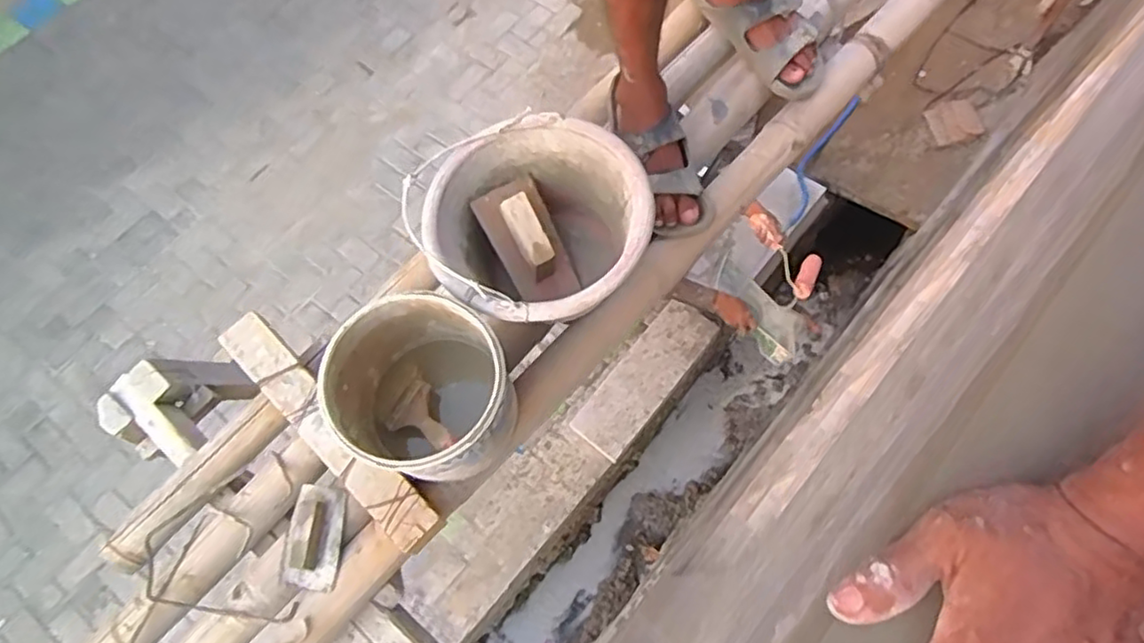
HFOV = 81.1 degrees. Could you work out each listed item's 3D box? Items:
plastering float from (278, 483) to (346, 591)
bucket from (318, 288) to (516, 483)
[{"bbox_3d":[-0.308,0.253,0.792,0.060,0.031,0.119,4,69,4],"label":"plastering float"},{"bbox_3d":[-0.158,0.091,0.775,0.183,0.234,0.178,-1,69,2],"label":"bucket"}]

